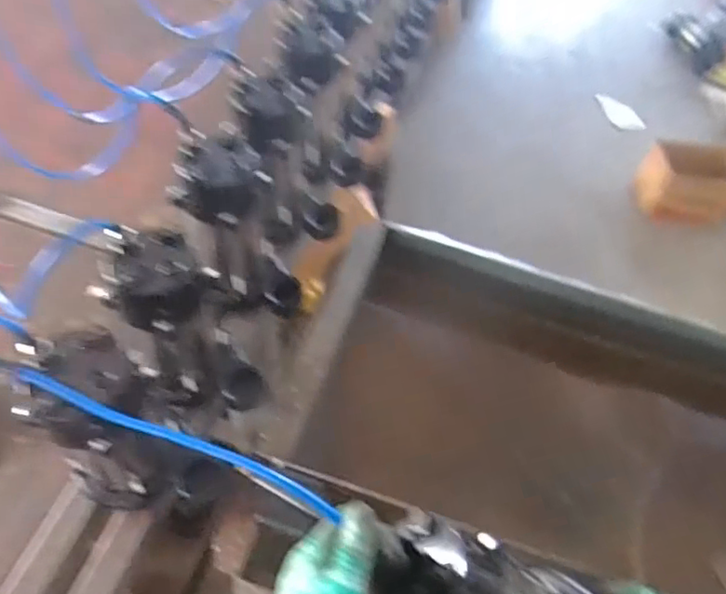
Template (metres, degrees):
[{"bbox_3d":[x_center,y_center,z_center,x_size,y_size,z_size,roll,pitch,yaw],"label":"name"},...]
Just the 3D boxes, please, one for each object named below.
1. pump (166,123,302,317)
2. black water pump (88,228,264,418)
[{"bbox_3d":[-0.159,-0.080,0.725,0.132,0.238,0.125,-16,59,-17],"label":"pump"},{"bbox_3d":[-0.195,0.038,0.634,0.144,0.234,0.105,4,55,-4],"label":"black water pump"}]

